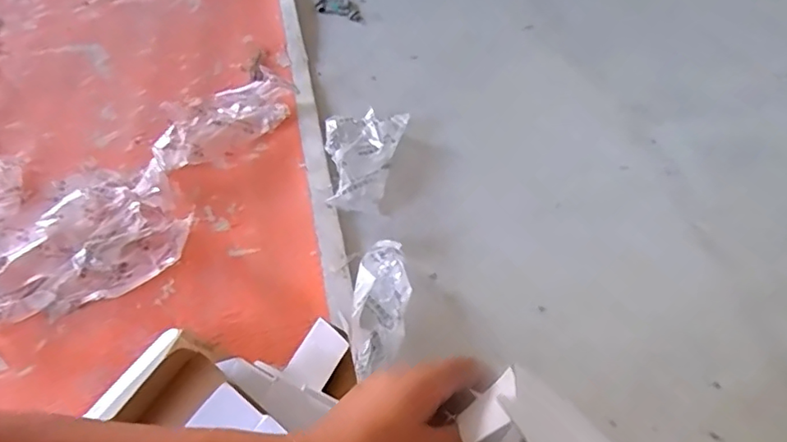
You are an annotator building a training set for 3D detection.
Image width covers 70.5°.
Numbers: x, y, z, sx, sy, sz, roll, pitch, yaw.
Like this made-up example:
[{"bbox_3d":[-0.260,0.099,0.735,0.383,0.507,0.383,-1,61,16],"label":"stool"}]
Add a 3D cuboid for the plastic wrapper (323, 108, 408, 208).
[{"bbox_3d":[-0.056,-0.106,0.867,0.120,0.049,0.221,8,48,11],"label":"plastic wrapper"}]

